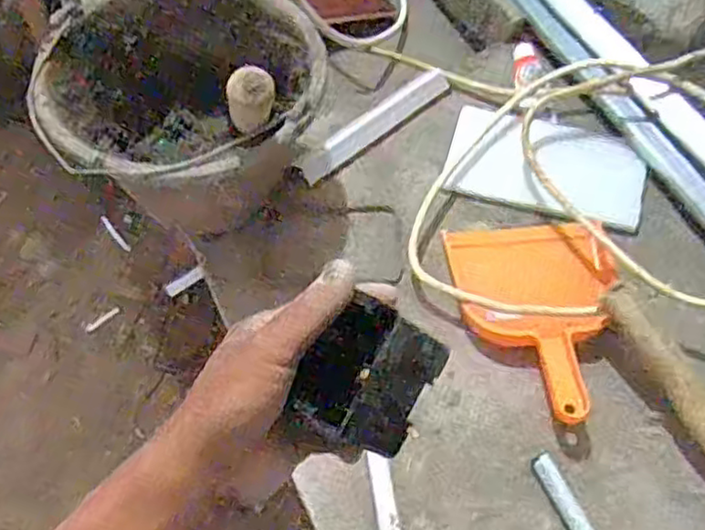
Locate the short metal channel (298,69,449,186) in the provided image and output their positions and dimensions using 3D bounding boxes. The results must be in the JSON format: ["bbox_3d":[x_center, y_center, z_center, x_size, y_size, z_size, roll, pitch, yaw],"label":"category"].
[{"bbox_3d":[0.026,-0.161,0.783,0.209,0.030,0.030,-35,65,-18],"label":"short metal channel"}]

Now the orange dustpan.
[{"bbox_3d":[0.184,0.049,0.655,0.158,0.035,0.215,-5,60,-2],"label":"orange dustpan"}]

